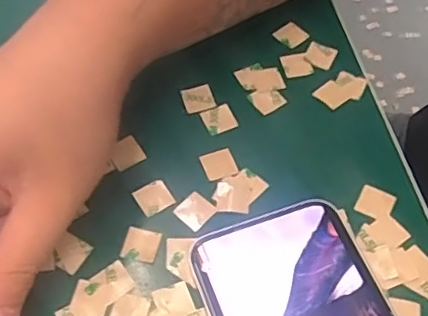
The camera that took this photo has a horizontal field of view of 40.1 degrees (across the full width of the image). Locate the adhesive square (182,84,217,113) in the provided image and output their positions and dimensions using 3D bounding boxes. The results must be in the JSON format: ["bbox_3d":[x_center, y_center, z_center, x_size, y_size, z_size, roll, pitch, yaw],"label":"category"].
[{"bbox_3d":[-0.008,-0.032,0.304,0.016,0.004,0.016,-18,59,-11],"label":"adhesive square"}]

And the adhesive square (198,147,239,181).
[{"bbox_3d":[0.002,0.003,0.284,0.015,0.004,0.015,-18,61,-12],"label":"adhesive square"}]

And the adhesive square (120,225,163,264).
[{"bbox_3d":[-0.032,0.039,0.261,0.015,0.004,0.015,12,60,7],"label":"adhesive square"}]

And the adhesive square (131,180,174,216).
[{"bbox_3d":[-0.028,0.018,0.274,0.015,0.004,0.015,-28,63,-17],"label":"adhesive square"}]

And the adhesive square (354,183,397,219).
[{"bbox_3d":[0.075,0.021,0.273,0.015,0.004,0.015,24,64,15],"label":"adhesive square"}]

